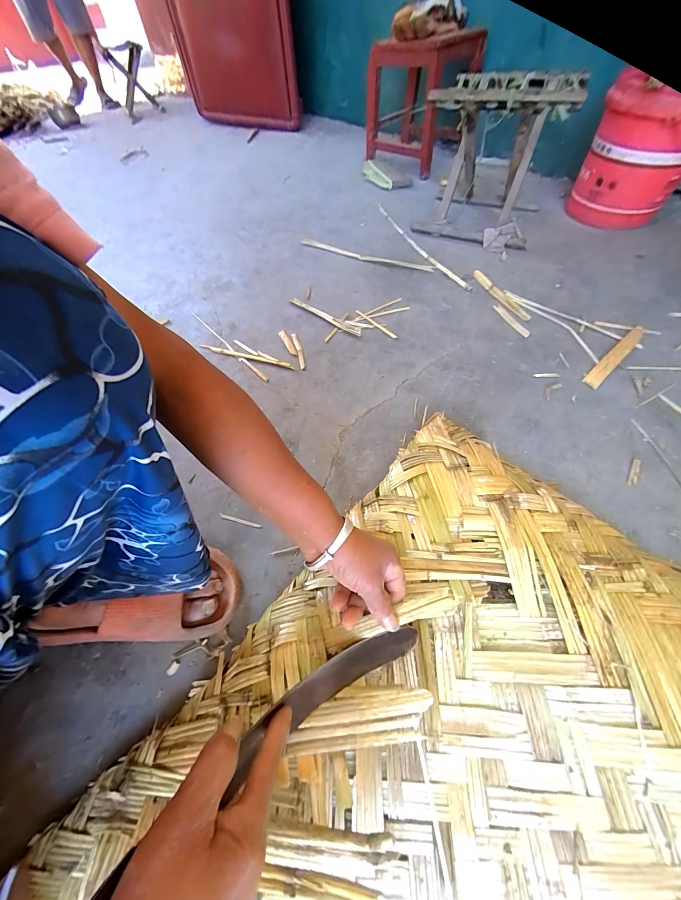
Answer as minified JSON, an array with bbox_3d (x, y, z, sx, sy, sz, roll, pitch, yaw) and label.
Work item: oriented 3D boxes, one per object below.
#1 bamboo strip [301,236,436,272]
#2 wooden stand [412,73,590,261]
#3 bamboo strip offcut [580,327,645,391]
[{"bbox_3d":[0.058,-0.532,0.851,0.399,0.011,0.031,24,60,18],"label":"bamboo strip"},{"bbox_3d":[0.384,-0.738,0.803,0.292,0.273,0.341,21,59,16],"label":"wooden stand"},{"bbox_3d":[0.524,-0.180,0.595,0.214,0.009,0.026,-37,62,-21],"label":"bamboo strip offcut"}]

